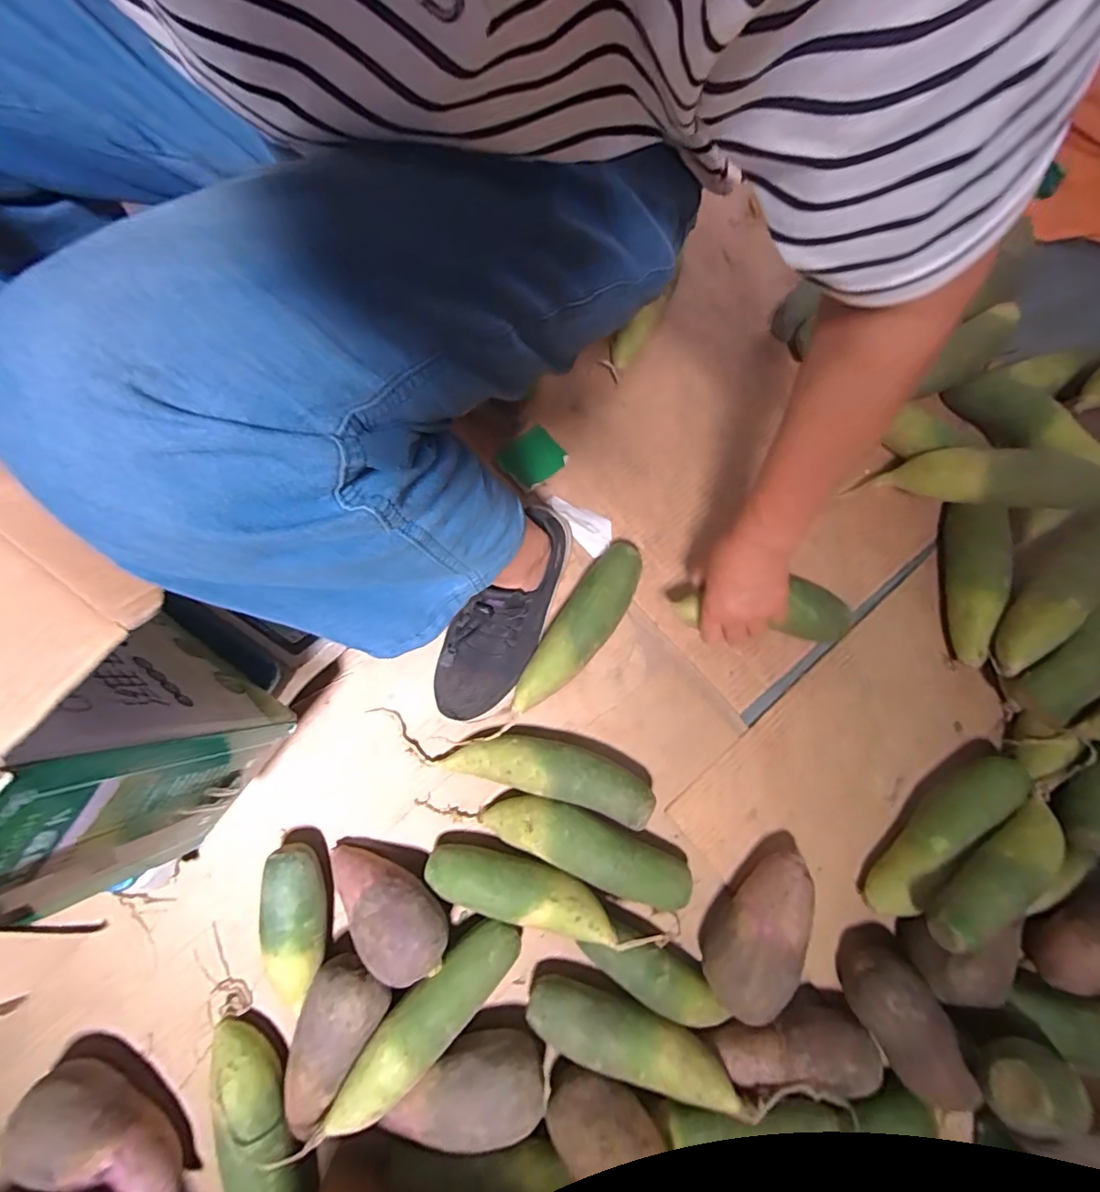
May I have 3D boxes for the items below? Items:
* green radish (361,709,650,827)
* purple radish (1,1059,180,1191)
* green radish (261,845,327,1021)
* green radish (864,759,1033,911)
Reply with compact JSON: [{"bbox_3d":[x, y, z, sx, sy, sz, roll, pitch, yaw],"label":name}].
[{"bbox_3d":[-0.042,0.166,0.561,0.296,0.055,0.060,14,79,3],"label":"green radish"},{"bbox_3d":[-0.395,0.487,0.488,0.166,0.068,0.061,38,80,-6],"label":"purple radish"},{"bbox_3d":[-0.247,0.316,0.530,0.057,0.057,0.145,-9,78,-2],"label":"green radish"},{"bbox_3d":[0.396,0.236,0.554,0.204,0.057,0.049,-39,81,-8],"label":"green radish"}]

